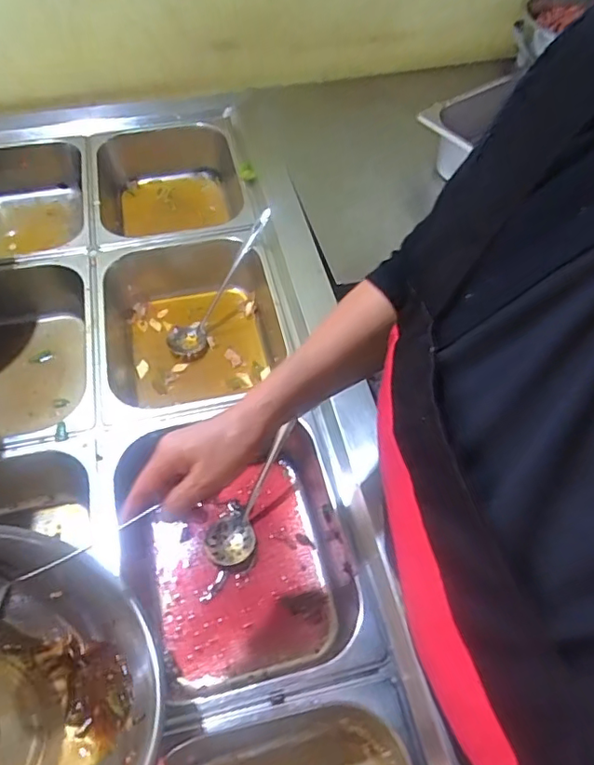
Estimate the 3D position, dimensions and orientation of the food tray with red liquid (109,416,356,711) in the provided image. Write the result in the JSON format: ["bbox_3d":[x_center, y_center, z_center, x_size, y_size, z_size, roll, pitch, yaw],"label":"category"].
[{"bbox_3d":[-0.071,0.196,0.641,0.252,0.106,0.270,-12,56,-10],"label":"food tray with red liquid"}]

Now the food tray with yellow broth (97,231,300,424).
[{"bbox_3d":[-0.156,-0.069,0.829,0.275,0.115,0.324,-8,55,-7],"label":"food tray with yellow broth"}]

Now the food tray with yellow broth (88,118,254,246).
[{"bbox_3d":[-0.227,-0.319,1.020,0.272,0.154,0.310,-10,55,-8],"label":"food tray with yellow broth"}]

